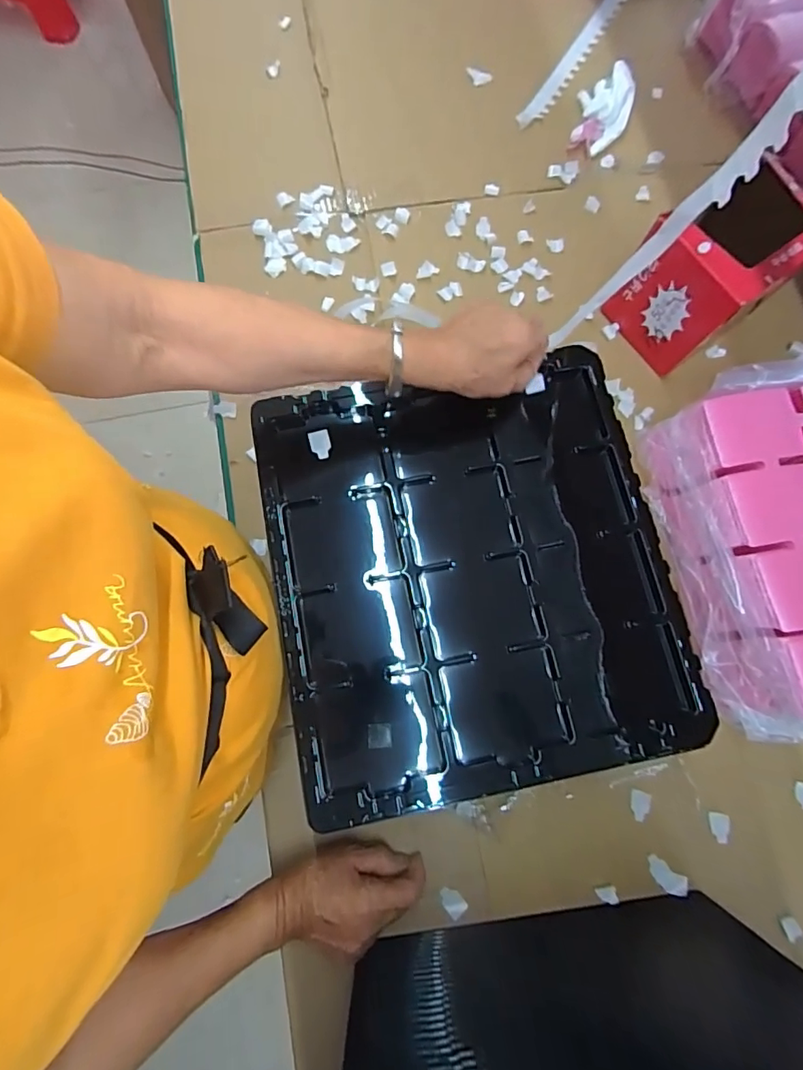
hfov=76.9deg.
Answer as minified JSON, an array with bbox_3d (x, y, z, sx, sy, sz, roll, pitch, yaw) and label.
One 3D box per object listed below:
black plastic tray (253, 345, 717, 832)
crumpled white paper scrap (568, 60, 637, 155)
[{"bbox_3d":[0.059,0.031,0.469,0.335,0.069,0.366,-11,77,-3],"label":"black plastic tray"},{"bbox_3d":[0.284,-0.602,0.710,0.072,0.020,0.140,14,77,3],"label":"crumpled white paper scrap"}]

